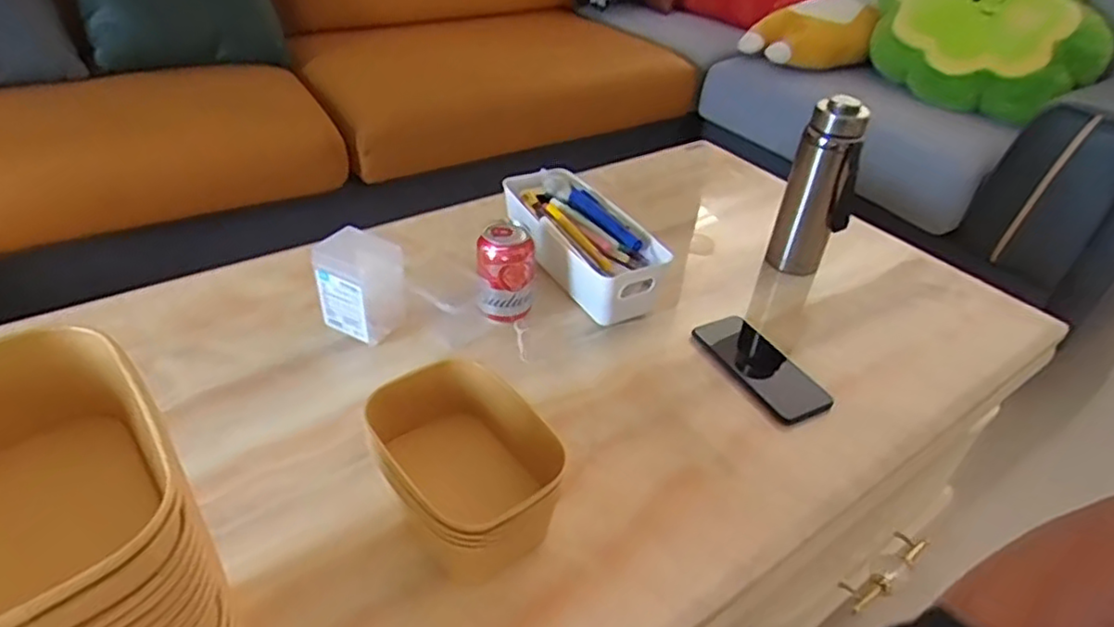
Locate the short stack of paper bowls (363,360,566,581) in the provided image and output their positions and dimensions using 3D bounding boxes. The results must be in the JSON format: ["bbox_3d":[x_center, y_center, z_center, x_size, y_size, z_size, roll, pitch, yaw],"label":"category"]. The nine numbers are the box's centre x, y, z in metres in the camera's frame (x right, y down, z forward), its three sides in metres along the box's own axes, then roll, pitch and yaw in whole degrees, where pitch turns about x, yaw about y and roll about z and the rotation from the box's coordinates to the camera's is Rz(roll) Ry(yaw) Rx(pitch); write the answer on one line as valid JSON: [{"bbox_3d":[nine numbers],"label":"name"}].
[{"bbox_3d":[-0.077,0.126,0.546,0.142,0.103,0.112,29,43,28],"label":"short stack of paper bowls"}]

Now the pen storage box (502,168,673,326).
[{"bbox_3d":[0.023,-0.086,0.836,0.109,0.088,0.238,-18,43,-28],"label":"pen storage box"}]

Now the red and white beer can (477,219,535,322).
[{"bbox_3d":[-0.058,-0.043,0.755,0.061,0.110,0.054,3,37,-4],"label":"red and white beer can"}]

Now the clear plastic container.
[{"bbox_3d":[-0.212,-0.029,0.725,0.065,0.112,0.071,25,41,23],"label":"clear plastic container"}]

